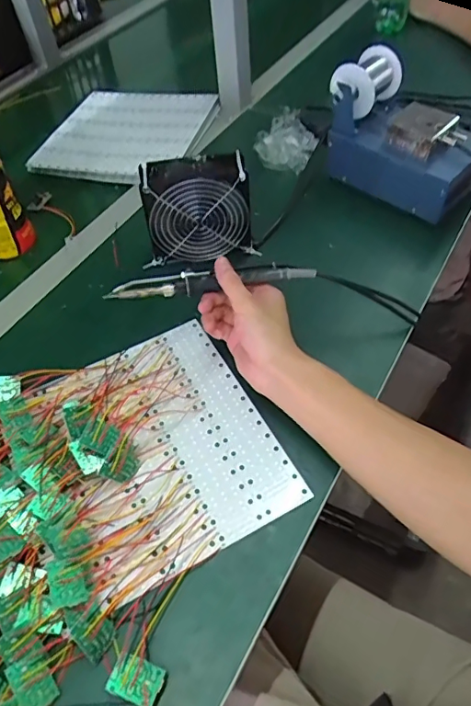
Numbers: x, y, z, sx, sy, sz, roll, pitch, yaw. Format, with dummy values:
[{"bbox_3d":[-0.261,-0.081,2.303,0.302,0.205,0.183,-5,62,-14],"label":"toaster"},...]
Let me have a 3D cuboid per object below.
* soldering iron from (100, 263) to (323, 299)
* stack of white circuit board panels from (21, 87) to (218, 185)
[{"bbox_3d":[-0.023,-0.075,0.531,0.206,0.020,0.025,-7,51,-6],"label":"soldering iron"},{"bbox_3d":[-0.167,-0.354,0.822,0.240,0.018,0.243,10,53,16],"label":"stack of white circuit board panels"}]

